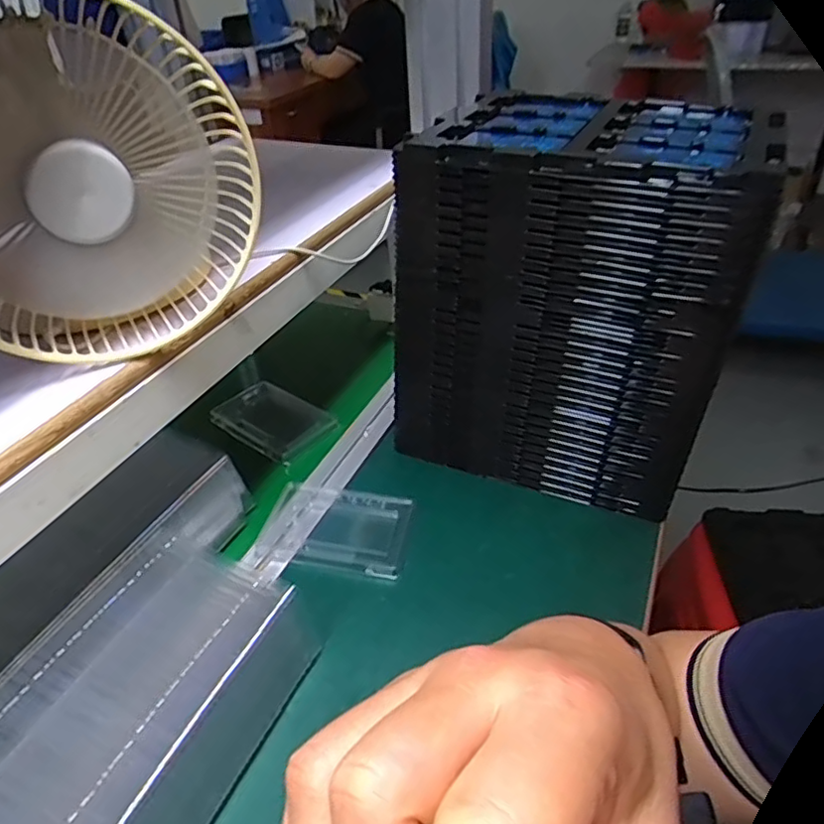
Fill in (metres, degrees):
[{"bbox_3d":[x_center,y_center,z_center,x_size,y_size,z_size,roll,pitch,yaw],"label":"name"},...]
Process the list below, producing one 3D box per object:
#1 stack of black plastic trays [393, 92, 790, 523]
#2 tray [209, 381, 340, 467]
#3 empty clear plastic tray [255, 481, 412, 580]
[{"bbox_3d":[0.153,-0.106,0.584,0.276,0.316,0.215,14,41,23],"label":"stack of black plastic trays"},{"bbox_3d":[-0.160,0.008,0.698,0.132,0.021,0.088,22,45,30],"label":"tray"},{"bbox_3d":[-0.071,0.109,0.568,0.134,0.014,0.088,5,38,13],"label":"empty clear plastic tray"}]

